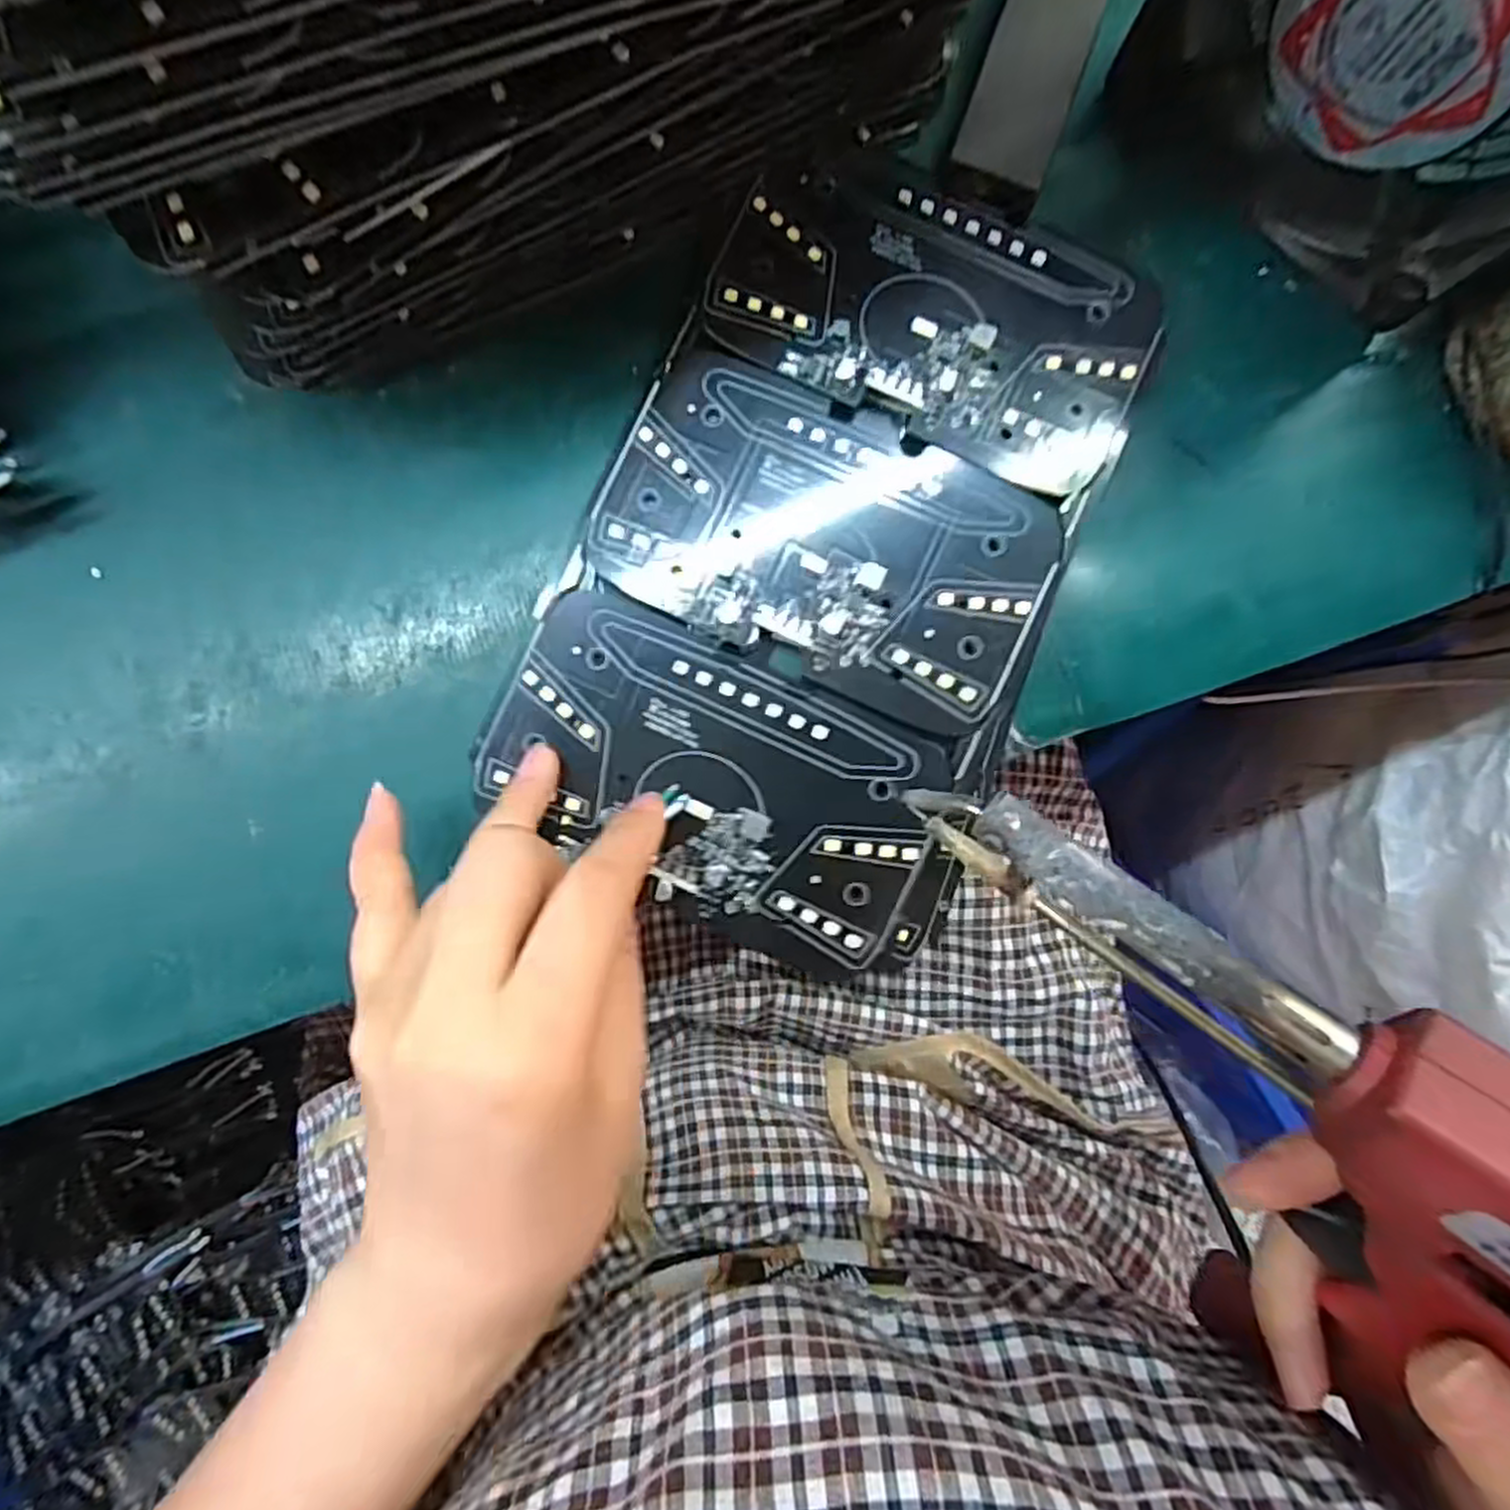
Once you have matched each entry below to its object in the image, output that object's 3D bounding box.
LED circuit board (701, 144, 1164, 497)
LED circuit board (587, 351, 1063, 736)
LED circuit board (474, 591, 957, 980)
[{"bbox_3d":[0.055,-0.136,0.236,0.128,0.005,0.081,22,88,0],"label":"LED circuit board"},{"bbox_3d":[0.022,-0.063,0.231,0.129,0.004,0.077,23,88,0],"label":"LED circuit board"},{"bbox_3d":[-0.008,0.009,0.233,0.141,0.009,0.073,23,88,0],"label":"LED circuit board"}]

